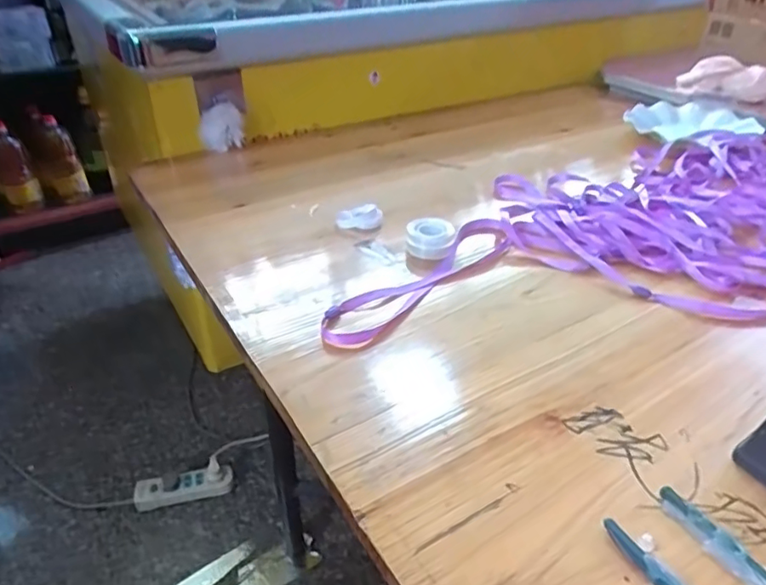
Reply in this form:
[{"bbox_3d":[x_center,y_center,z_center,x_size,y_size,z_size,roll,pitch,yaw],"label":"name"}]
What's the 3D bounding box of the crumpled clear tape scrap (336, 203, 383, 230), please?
[{"bbox_3d":[-0.025,-0.081,0.628,0.051,0.021,0.025,-5,35,-7],"label":"crumpled clear tape scrap"}]

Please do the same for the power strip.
[{"bbox_3d":[-0.402,0.396,1.168,0.191,0.037,0.060,-8,36,-13],"label":"power strip"}]

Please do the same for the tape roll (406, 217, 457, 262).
[{"bbox_3d":[0.049,-0.055,0.585,0.048,0.026,0.053,1,35,2],"label":"tape roll"}]

